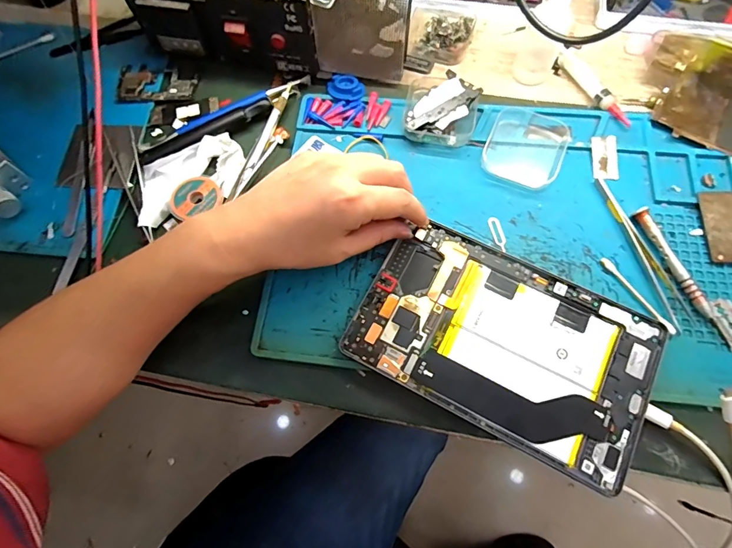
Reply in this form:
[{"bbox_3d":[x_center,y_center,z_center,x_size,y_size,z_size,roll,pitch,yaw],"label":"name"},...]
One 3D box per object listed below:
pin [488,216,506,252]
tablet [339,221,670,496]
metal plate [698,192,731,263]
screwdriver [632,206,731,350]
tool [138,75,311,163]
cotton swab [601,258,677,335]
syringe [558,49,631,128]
[{"bbox_3d":[0.108,-0.033,0.338,0.009,0.004,0.032,-14,69,-5],"label":"pin"},{"bbox_3d":[0.099,0.048,0.306,0.204,0.009,0.126,26,71,10],"label":"tablet"},{"bbox_3d":[0.289,-0.038,0.331,0.036,0.004,0.060,-1,72,7],"label":"metal plate"},{"bbox_3d":[0.240,0.001,0.314,0.010,0.013,0.116,-23,71,-6],"label":"screwdriver"},{"bbox_3d":[-0.131,-0.143,0.385,0.161,0.011,0.029,-27,72,-7],"label":"tool"},{"bbox_3d":[0.205,0.015,0.313,0.009,0.007,0.070,-28,71,-10],"label":"cotton swab"},{"bbox_3d":[0.209,-0.170,0.380,0.013,0.011,0.091,-31,72,-9],"label":"syringe"}]

